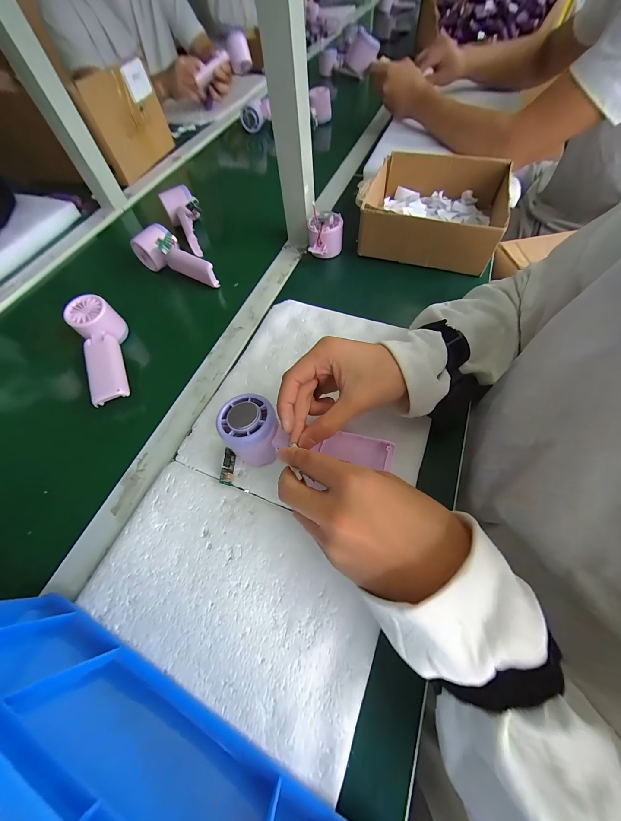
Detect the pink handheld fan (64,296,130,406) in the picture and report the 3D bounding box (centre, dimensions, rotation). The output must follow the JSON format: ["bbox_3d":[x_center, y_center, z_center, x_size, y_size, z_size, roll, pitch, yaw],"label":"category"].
[{"bbox_3d":[-0.277,-0.084,0.384,0.052,0.048,0.156,-23,62,-11],"label":"pink handheld fan"}]

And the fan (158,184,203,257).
[{"bbox_3d":[-0.225,-0.346,0.535,0.056,0.051,0.138,-22,78,-10],"label":"fan"}]

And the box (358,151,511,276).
[{"bbox_3d":[0.202,-0.337,0.485,0.198,0.071,0.219,16,63,13],"label":"box"}]

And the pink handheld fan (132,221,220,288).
[{"bbox_3d":[-0.222,-0.245,0.473,0.145,0.055,0.053,35,69,21],"label":"pink handheld fan"}]

